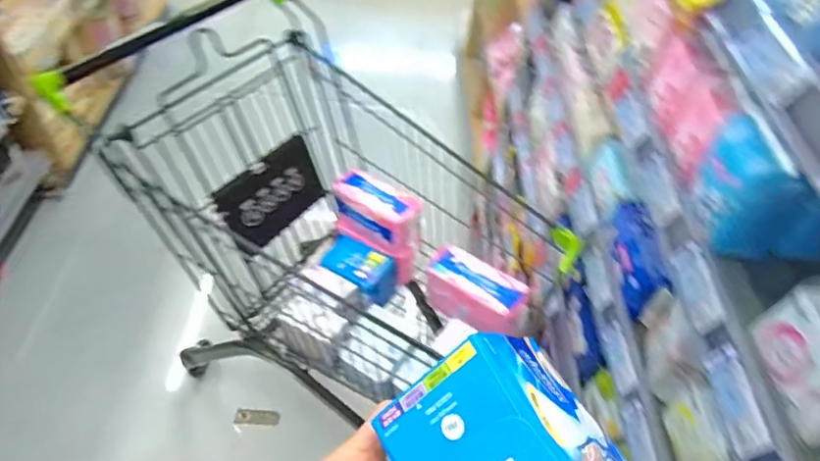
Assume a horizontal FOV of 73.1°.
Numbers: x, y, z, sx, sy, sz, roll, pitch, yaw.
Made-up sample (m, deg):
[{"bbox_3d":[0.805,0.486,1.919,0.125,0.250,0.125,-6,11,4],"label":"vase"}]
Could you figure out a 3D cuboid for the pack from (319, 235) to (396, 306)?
[{"bbox_3d":[-0.108,0.086,1.111,0.143,0.091,0.090,30,54,17],"label":"pack"}]

